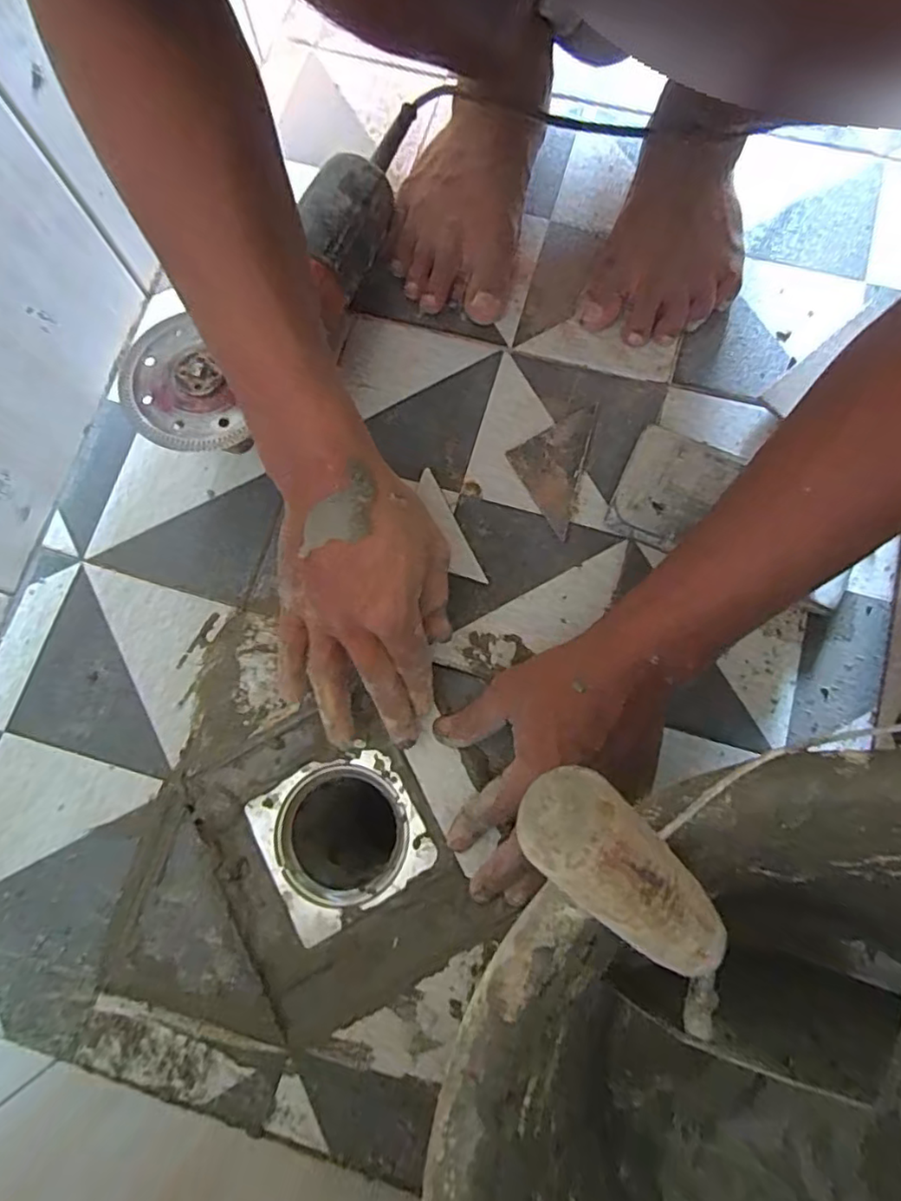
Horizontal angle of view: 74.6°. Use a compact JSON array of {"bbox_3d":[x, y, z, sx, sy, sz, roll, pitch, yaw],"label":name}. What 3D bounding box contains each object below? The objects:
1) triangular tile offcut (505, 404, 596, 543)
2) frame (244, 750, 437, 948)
[{"bbox_3d":[0.089,-0.095,0.428,0.072,0.006,0.073,-30,79,-5],"label":"triangular tile offcut"},{"bbox_3d":[-0.073,0.155,0.391,0.100,0.018,0.098,-29,79,-5],"label":"frame"}]

